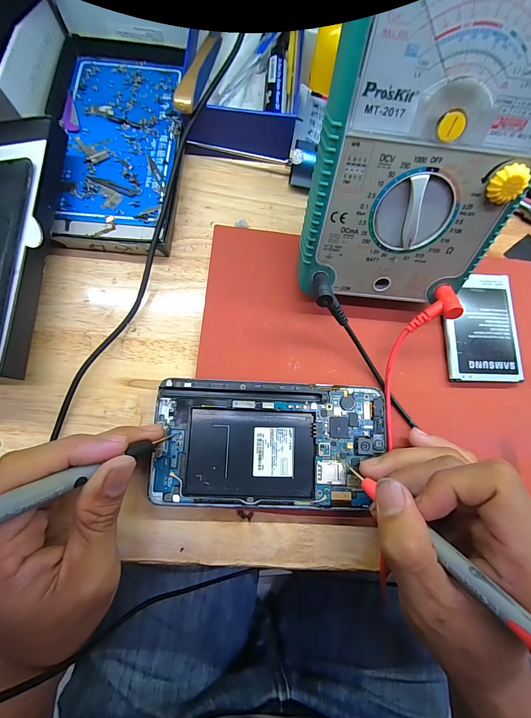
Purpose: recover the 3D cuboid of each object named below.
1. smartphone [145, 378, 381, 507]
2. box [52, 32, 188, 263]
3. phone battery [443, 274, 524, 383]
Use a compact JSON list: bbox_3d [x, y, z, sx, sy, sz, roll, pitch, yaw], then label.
[{"bbox_3d":[0.004,0.054,0.205,0.145,0.006,0.076,2,81,-4],"label":"smartphone"},{"bbox_3d":[-0.111,-0.167,0.243,0.088,0.023,0.182,2,81,-4],"label":"box"},{"bbox_3d":[0.154,-0.023,0.229,0.051,0.007,0.079,4,81,-3],"label":"phone battery"}]

